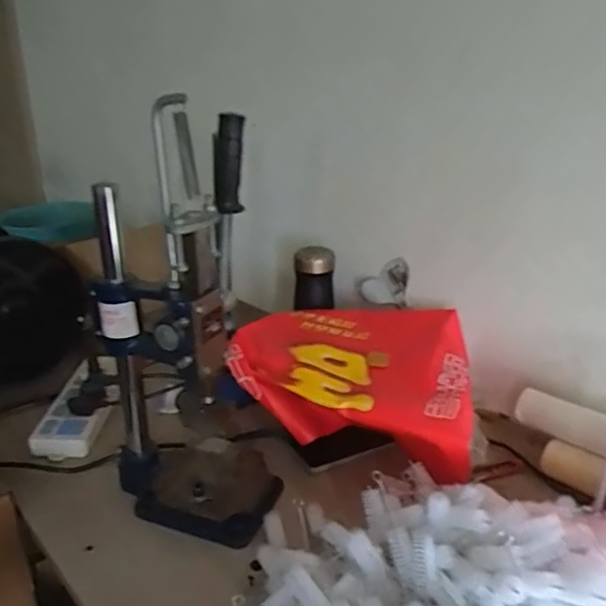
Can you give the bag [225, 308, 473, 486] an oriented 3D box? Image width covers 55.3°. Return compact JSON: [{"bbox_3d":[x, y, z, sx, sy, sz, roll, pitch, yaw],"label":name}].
[{"bbox_3d":[0.089,0.103,0.823,0.348,0.117,0.273,12,25,27],"label":"bag"}]

